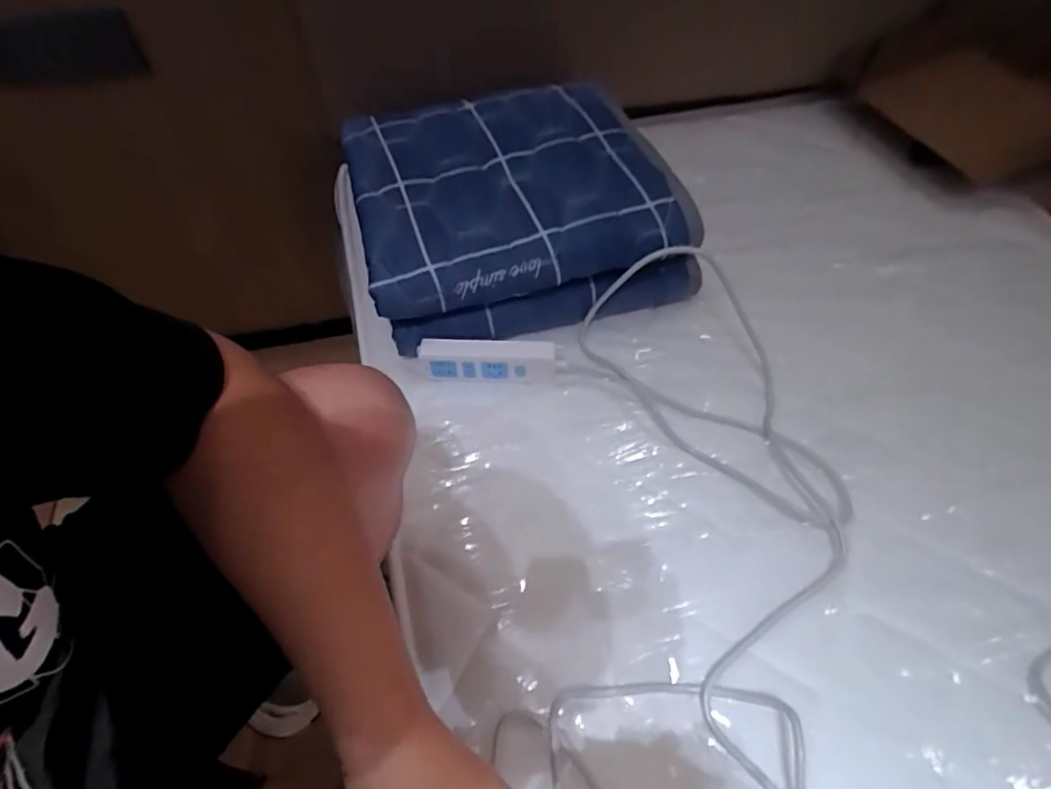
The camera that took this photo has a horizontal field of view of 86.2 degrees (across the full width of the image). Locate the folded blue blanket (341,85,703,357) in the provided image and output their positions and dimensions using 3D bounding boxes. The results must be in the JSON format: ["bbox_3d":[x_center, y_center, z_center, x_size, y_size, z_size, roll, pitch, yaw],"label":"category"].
[{"bbox_3d":[-0.020,-0.261,0.819,0.430,0.186,0.342,-16,56,-12],"label":"folded blue blanket"}]

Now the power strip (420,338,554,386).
[{"bbox_3d":[-0.048,-0.041,0.732,0.172,0.062,0.032,2,55,5],"label":"power strip"}]

